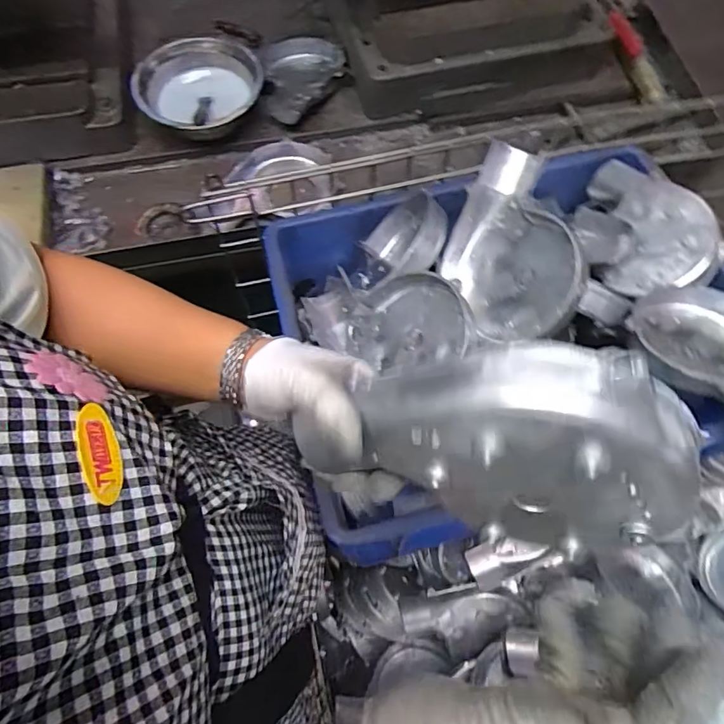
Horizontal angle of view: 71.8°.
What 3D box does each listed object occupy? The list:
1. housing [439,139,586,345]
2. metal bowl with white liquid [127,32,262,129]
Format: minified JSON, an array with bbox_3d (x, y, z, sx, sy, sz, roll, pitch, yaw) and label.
[{"bbox_3d":[0.153,-0.116,0.527,0.065,0.125,0.193,-2,68,-50],"label":"housing"},{"bbox_3d":[-0.250,-0.432,0.795,0.201,0.063,0.187,1,69,-2],"label":"metal bowl with white liquid"}]

